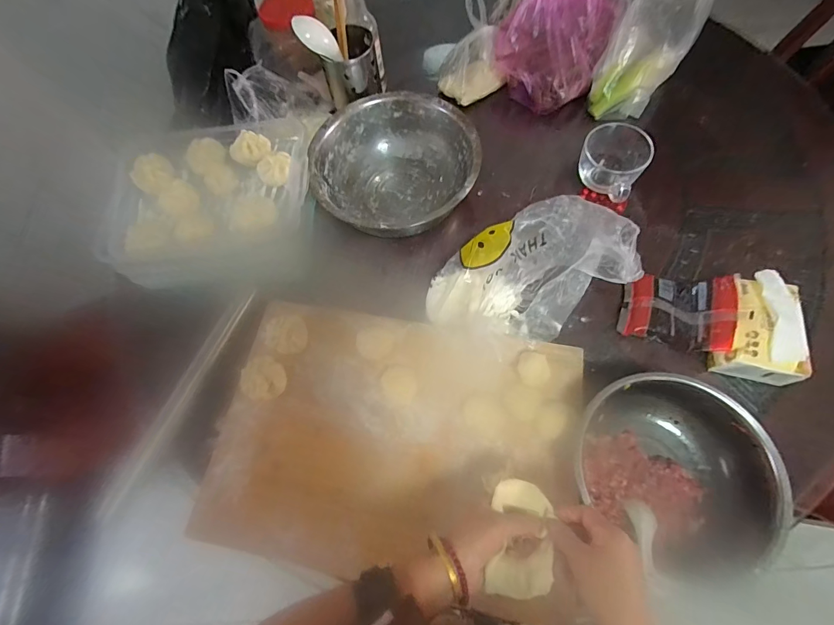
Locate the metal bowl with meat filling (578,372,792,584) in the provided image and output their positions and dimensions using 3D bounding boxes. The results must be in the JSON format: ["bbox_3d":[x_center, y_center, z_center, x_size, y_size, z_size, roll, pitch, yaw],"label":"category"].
[{"bbox_3d":[0.309,0.186,0.480,0.197,0.092,0.215,-2,68,4],"label":"metal bowl with meat filling"}]

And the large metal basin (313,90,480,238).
[{"bbox_3d":[-0.039,-0.248,0.686,0.270,0.111,0.271,-2,68,4],"label":"large metal basin"}]

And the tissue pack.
[{"bbox_3d":[0.481,0.020,0.543,0.095,0.082,0.137,12,69,9],"label":"tissue pack"}]

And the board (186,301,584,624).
[{"bbox_3d":[-0.037,0.171,0.531,0.477,0.024,0.336,8,71,8],"label":"board"}]

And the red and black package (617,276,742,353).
[{"bbox_3d":[0.383,-0.005,0.576,0.131,0.068,0.107,15,70,11],"label":"red and black package"}]

